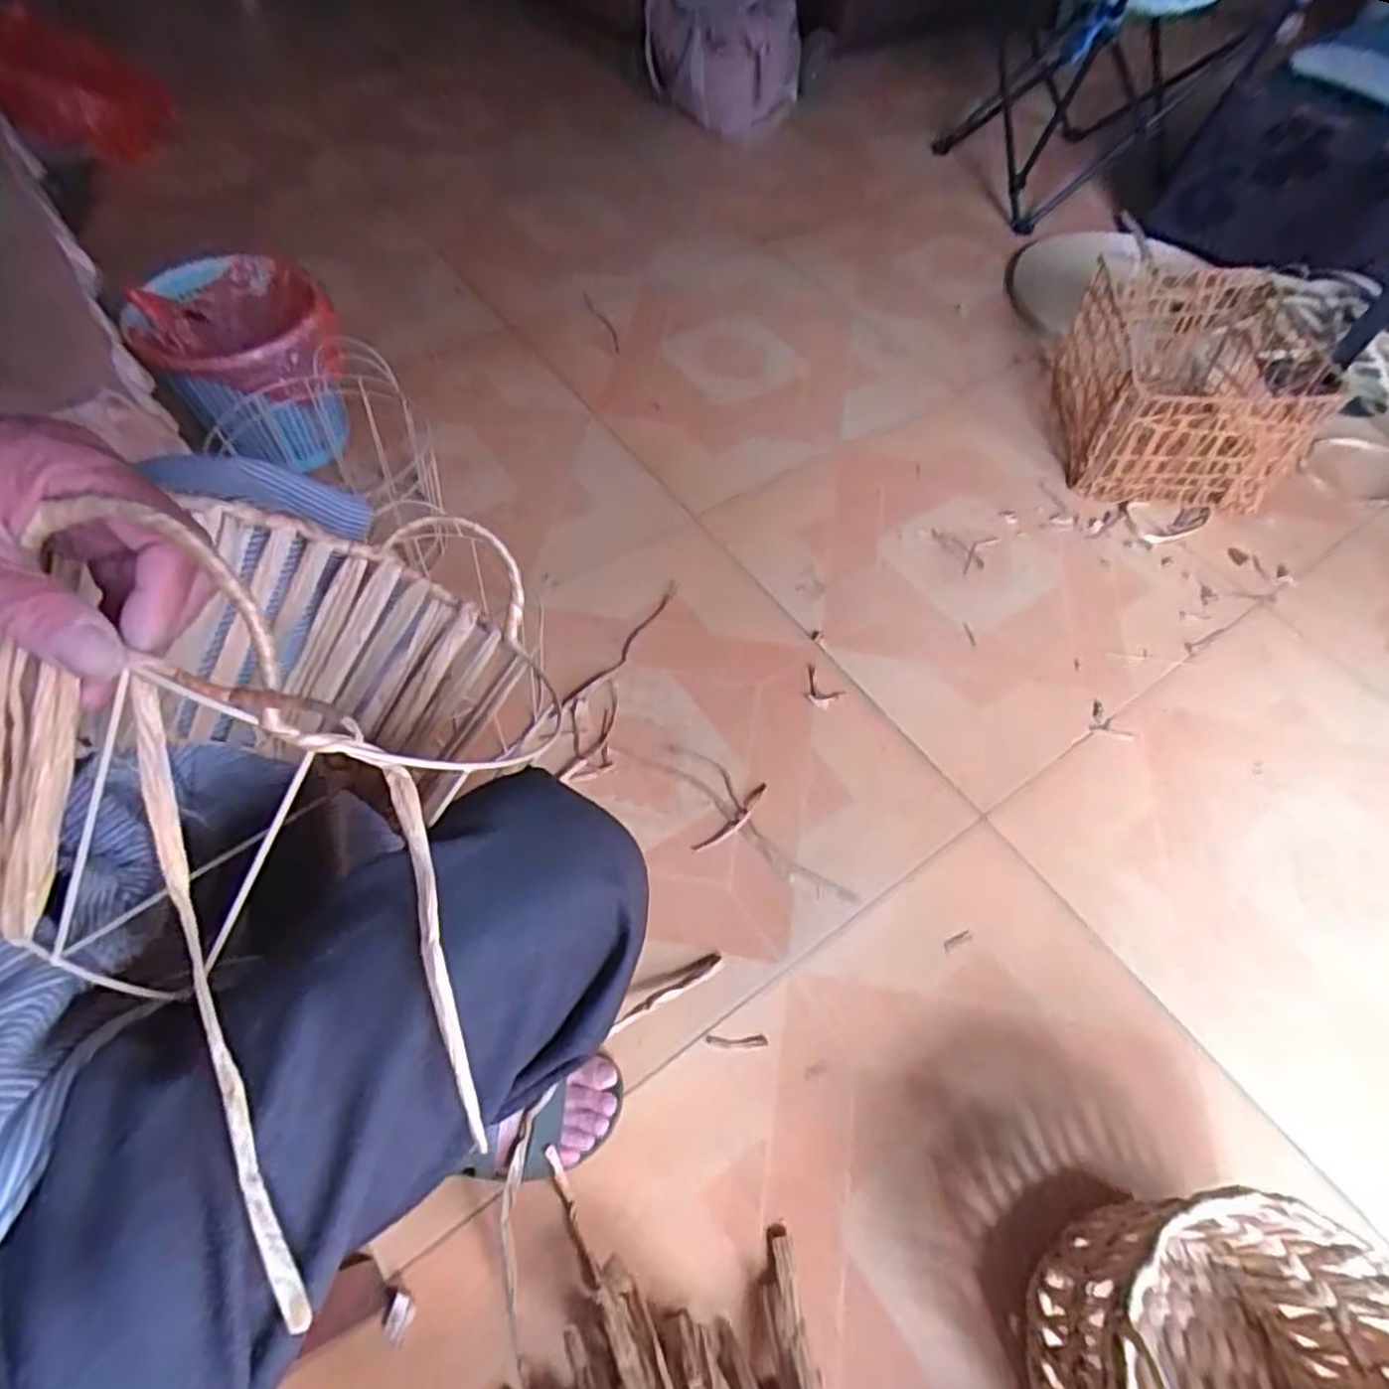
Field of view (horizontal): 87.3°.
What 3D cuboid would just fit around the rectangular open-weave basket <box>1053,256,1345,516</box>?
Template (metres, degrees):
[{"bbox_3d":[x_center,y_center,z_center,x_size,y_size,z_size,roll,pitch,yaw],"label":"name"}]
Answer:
[{"bbox_3d":[0.792,-0.514,1.193,0.318,0.178,0.447,11,59,3],"label":"rectangular open-weave basket"}]

